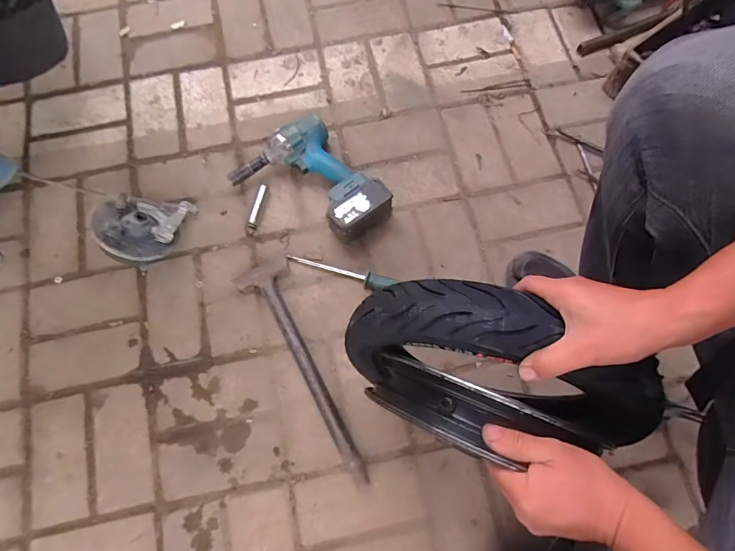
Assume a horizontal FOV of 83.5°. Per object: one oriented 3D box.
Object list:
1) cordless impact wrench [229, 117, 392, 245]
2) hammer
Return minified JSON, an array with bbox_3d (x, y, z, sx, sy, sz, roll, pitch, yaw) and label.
[{"bbox_3d":[-0.097,-0.151,0.720,0.189,0.072,0.241,-39,78,-11],"label":"cordless impact wrench"},{"bbox_3d":[-0.088,0.141,0.665,0.085,0.032,0.375,-30,77,-9],"label":"hammer"}]

